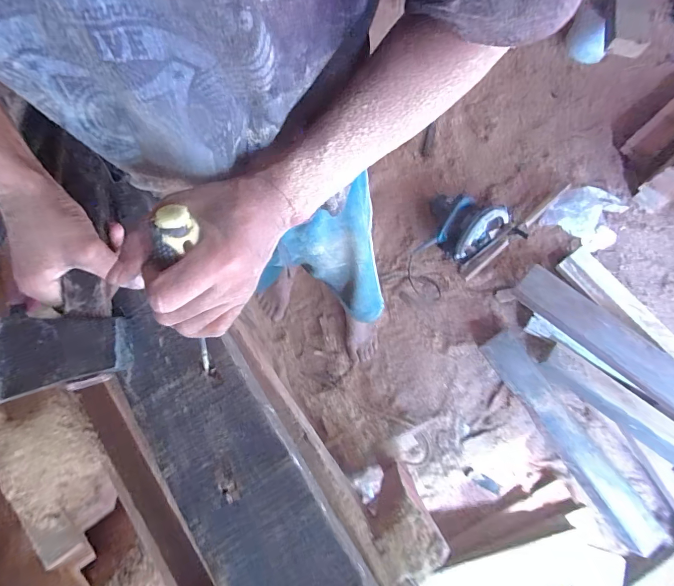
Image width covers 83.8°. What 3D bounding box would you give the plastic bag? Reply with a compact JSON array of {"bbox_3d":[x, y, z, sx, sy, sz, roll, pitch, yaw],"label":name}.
[{"bbox_3d":[0.827,-0.260,1.243,0.211,0.062,0.212,38,78,12],"label":"plastic bag"}]

